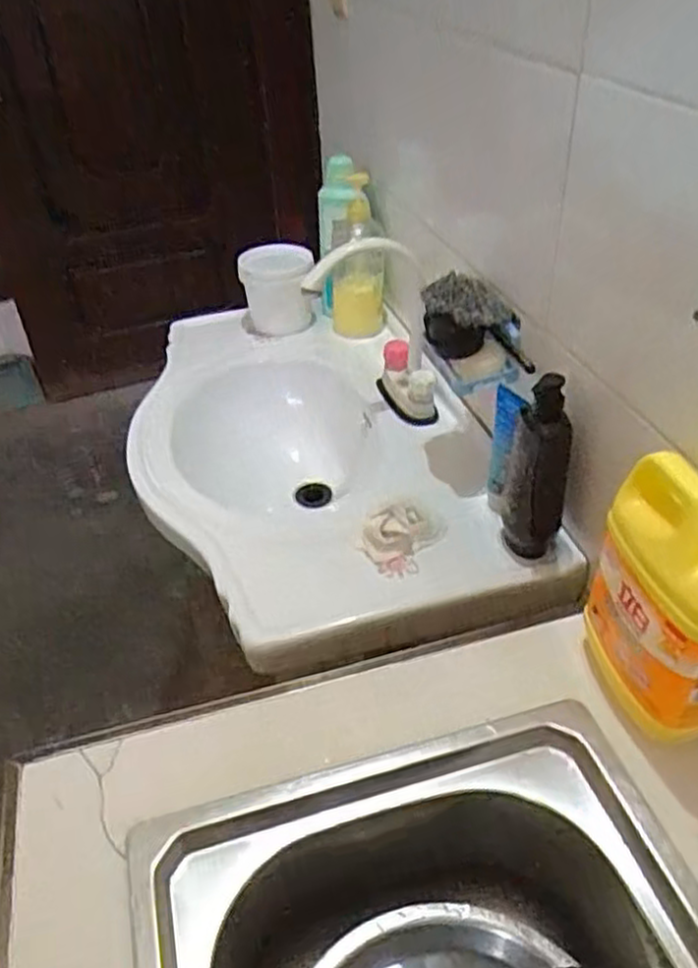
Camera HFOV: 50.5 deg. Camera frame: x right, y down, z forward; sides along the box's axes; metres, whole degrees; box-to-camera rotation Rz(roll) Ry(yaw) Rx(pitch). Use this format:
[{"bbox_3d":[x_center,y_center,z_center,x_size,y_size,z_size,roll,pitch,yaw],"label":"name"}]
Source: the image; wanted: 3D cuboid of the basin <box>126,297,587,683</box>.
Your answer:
[{"bbox_3d":[-0.056,-0.023,1.085,0.451,0.166,0.767,-11,38,-9],"label":"basin"}]

